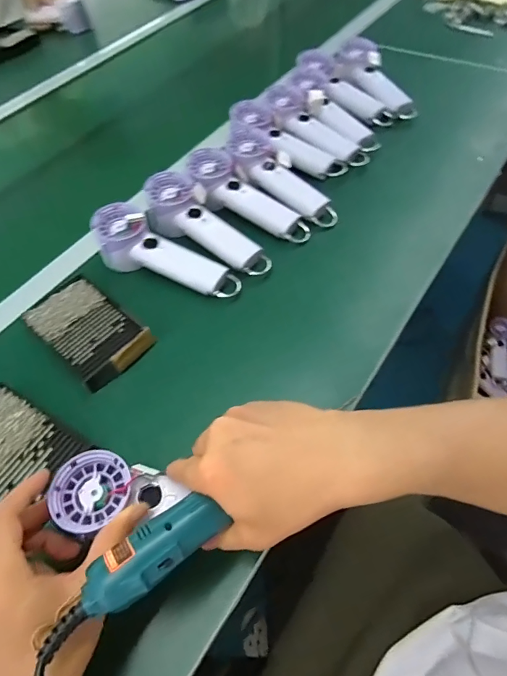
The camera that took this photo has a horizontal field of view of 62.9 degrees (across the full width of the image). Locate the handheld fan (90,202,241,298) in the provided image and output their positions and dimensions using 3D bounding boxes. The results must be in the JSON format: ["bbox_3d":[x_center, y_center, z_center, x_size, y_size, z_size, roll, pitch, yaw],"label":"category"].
[{"bbox_3d":[-0.108,-0.102,0.516,0.199,0.058,0.068,27,62,7],"label":"handheld fan"}]

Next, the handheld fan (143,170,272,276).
[{"bbox_3d":[-0.060,-0.143,0.536,0.197,0.045,0.066,39,67,13],"label":"handheld fan"}]

